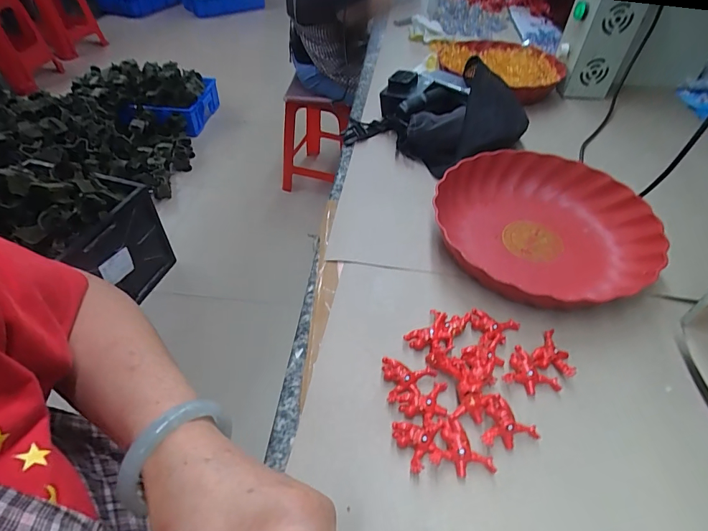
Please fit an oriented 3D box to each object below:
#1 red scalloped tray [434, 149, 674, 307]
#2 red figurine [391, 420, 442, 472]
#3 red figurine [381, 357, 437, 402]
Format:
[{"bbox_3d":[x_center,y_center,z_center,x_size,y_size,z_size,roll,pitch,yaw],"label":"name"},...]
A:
[{"bbox_3d":[0.212,-0.048,0.467,0.242,0.046,0.234,-4,47,-6],"label":"red scalloped tray"},{"bbox_3d":[0.053,0.141,0.314,0.039,0.014,0.035,-6,46,-6],"label":"red figurine"},{"bbox_3d":[0.051,0.100,0.353,0.046,0.017,0.035,-4,46,-5],"label":"red figurine"}]

